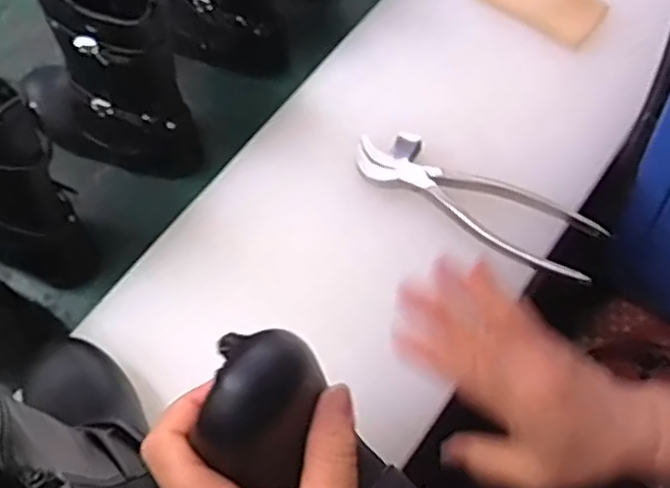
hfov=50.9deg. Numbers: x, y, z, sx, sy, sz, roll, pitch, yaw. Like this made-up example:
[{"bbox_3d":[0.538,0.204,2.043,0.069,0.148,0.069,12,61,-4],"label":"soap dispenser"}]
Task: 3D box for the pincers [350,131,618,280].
[{"bbox_3d":[0.099,-0.033,0.509,0.186,0.020,0.053,30,71,21],"label":"pincers"}]

